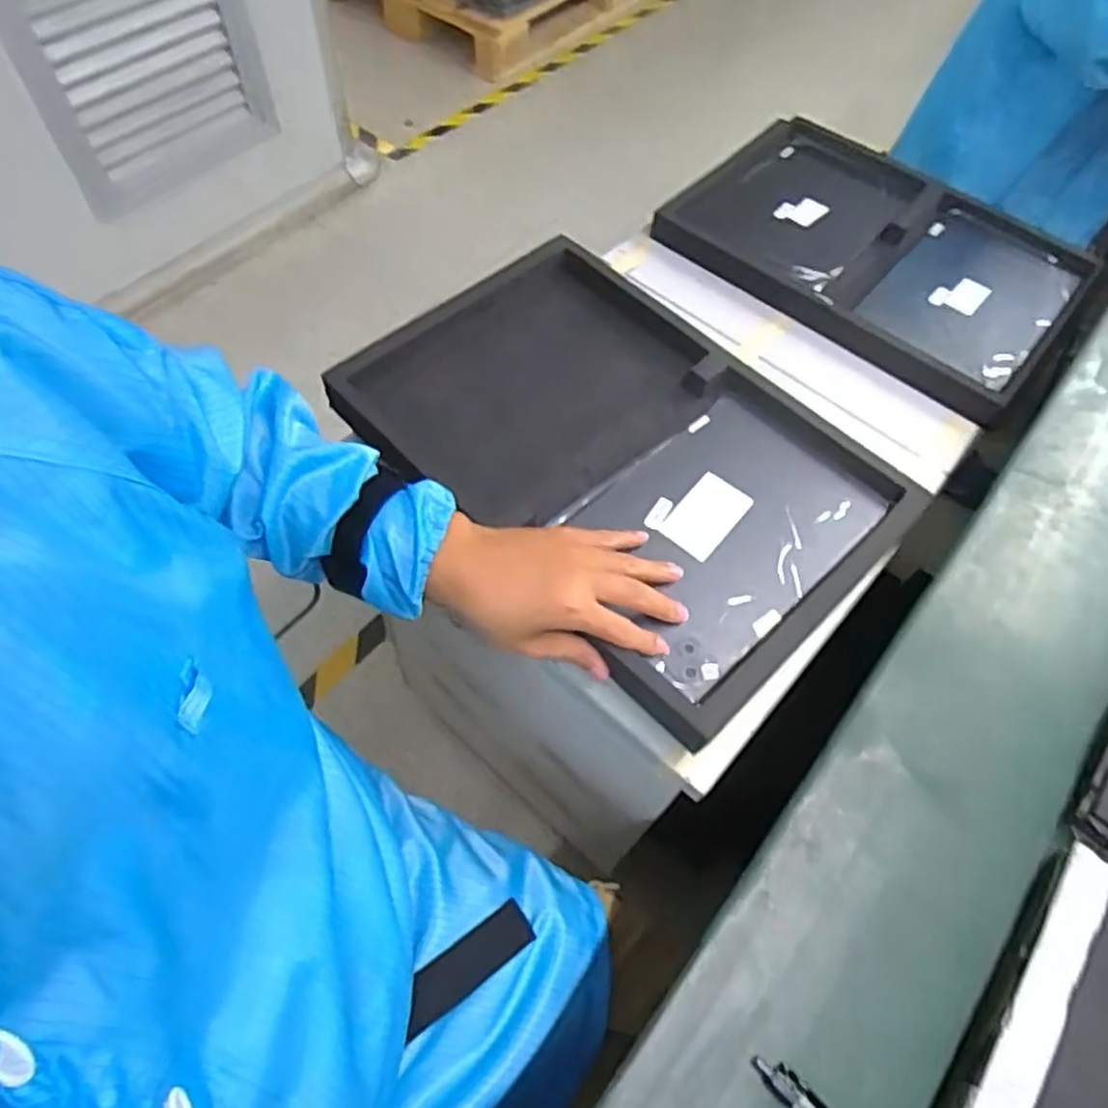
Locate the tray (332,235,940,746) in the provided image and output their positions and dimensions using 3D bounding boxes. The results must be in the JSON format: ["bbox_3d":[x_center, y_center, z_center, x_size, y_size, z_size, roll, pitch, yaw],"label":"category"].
[{"bbox_3d":[0.051,-0.088,0.616,0.427,0.043,0.287,40,66,19],"label":"tray"}]

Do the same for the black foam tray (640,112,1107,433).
[{"bbox_3d":[0.367,-0.356,0.851,0.425,0.030,0.313,37,65,17],"label":"black foam tray"}]

